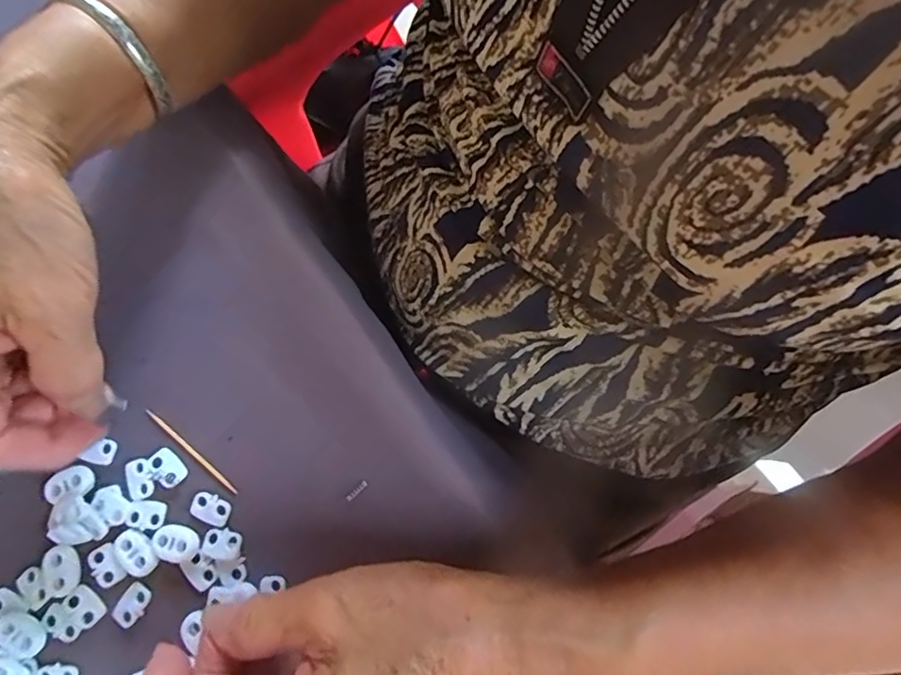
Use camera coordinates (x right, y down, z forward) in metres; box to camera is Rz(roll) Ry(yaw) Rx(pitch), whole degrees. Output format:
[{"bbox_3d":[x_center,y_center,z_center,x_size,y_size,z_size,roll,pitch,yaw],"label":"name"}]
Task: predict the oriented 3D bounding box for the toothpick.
[{"bbox_3d":[-0.125,0.055,0.264,0.060,0.004,0.004,38,81,9],"label":"toothpick"}]

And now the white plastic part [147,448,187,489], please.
[{"bbox_3d":[-0.136,0.062,0.261,0.019,0.004,0.013,42,81,9],"label":"white plastic part"}]

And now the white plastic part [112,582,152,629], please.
[{"bbox_3d":[-0.146,0.122,0.249,0.013,0.004,0.019,35,80,8],"label":"white plastic part"}]

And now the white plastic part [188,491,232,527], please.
[{"bbox_3d":[-0.113,0.080,0.256,0.019,0.004,0.013,23,79,6],"label":"white plastic part"}]

